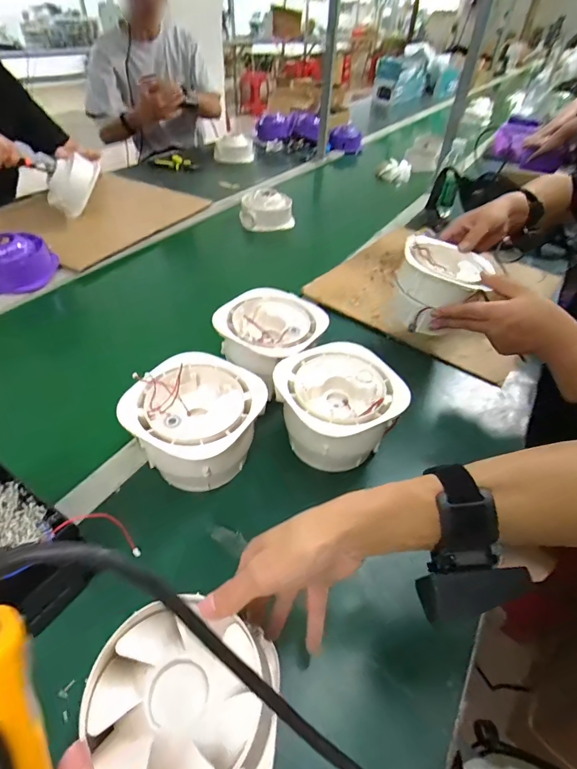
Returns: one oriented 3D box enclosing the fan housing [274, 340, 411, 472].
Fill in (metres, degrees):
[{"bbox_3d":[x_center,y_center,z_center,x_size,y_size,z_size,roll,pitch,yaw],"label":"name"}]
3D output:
[{"bbox_3d":[0.056,0.031,0.496,0.136,0.095,0.138,-18,48,-22],"label":"fan housing"}]

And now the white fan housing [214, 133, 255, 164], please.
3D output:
[{"bbox_3d":[-0.191,-0.836,1.417,0.139,0.069,0.099,-1,44,-6],"label":"white fan housing"}]

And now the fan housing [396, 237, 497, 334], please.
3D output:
[{"bbox_3d":[0.231,-0.153,0.620,0.124,0.095,0.131,34,51,27],"label":"fan housing"}]

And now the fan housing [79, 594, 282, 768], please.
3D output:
[{"bbox_3d":[-0.070,0.230,0.283,0.122,0.087,0.116,2,44,-2],"label":"fan housing"}]

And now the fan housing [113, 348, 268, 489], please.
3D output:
[{"bbox_3d":[-0.107,0.044,0.468,0.147,0.087,0.143,-30,54,-31],"label":"fan housing"}]

